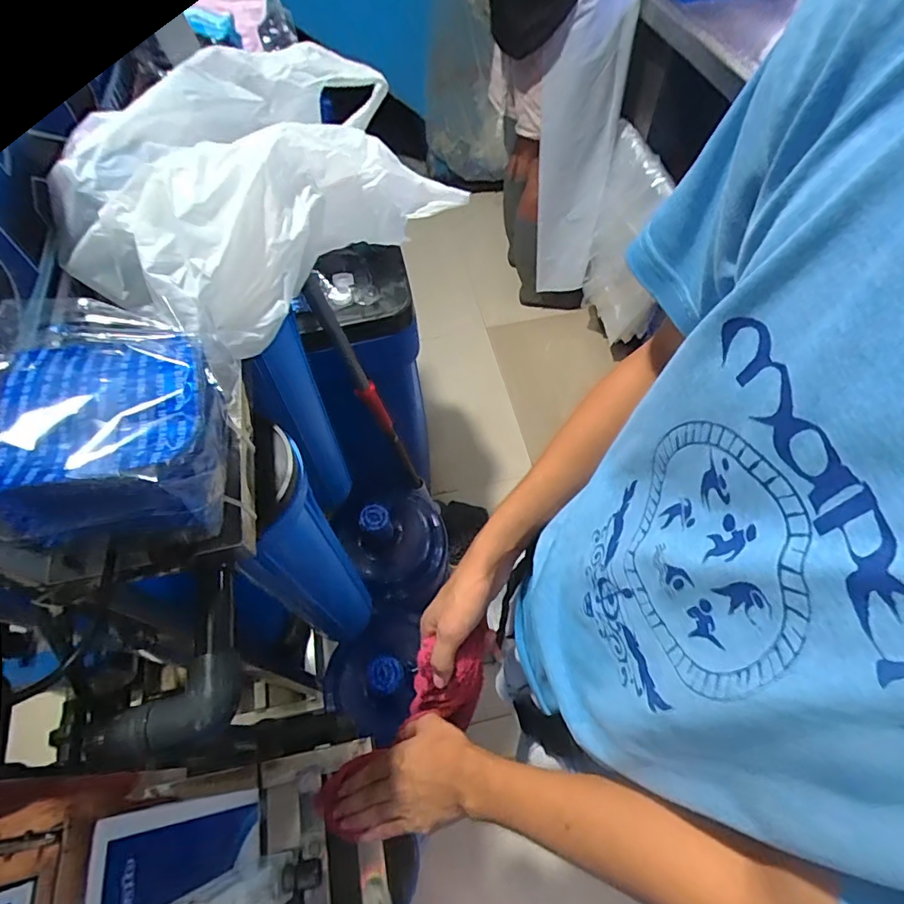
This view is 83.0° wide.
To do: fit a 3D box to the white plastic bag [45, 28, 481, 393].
[{"bbox_3d":[-0.143,-0.260,0.465,0.201,0.129,0.377,33,66,18],"label":"white plastic bag"}]

